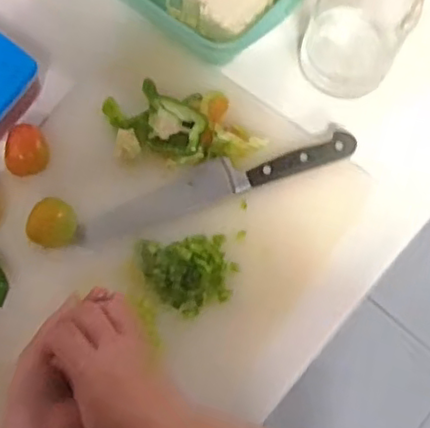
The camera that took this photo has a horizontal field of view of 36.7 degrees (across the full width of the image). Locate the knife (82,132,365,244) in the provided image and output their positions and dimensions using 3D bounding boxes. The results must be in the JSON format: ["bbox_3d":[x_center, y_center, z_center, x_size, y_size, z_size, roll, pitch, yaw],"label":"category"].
[{"bbox_3d":[0.001,-0.033,0.629,0.275,0.019,0.036,-17,75,-6],"label":"knife"}]

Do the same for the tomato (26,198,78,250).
[{"bbox_3d":[-0.152,0.011,0.613,0.042,0.046,0.039,0,74,-1],"label":"tomato"}]

